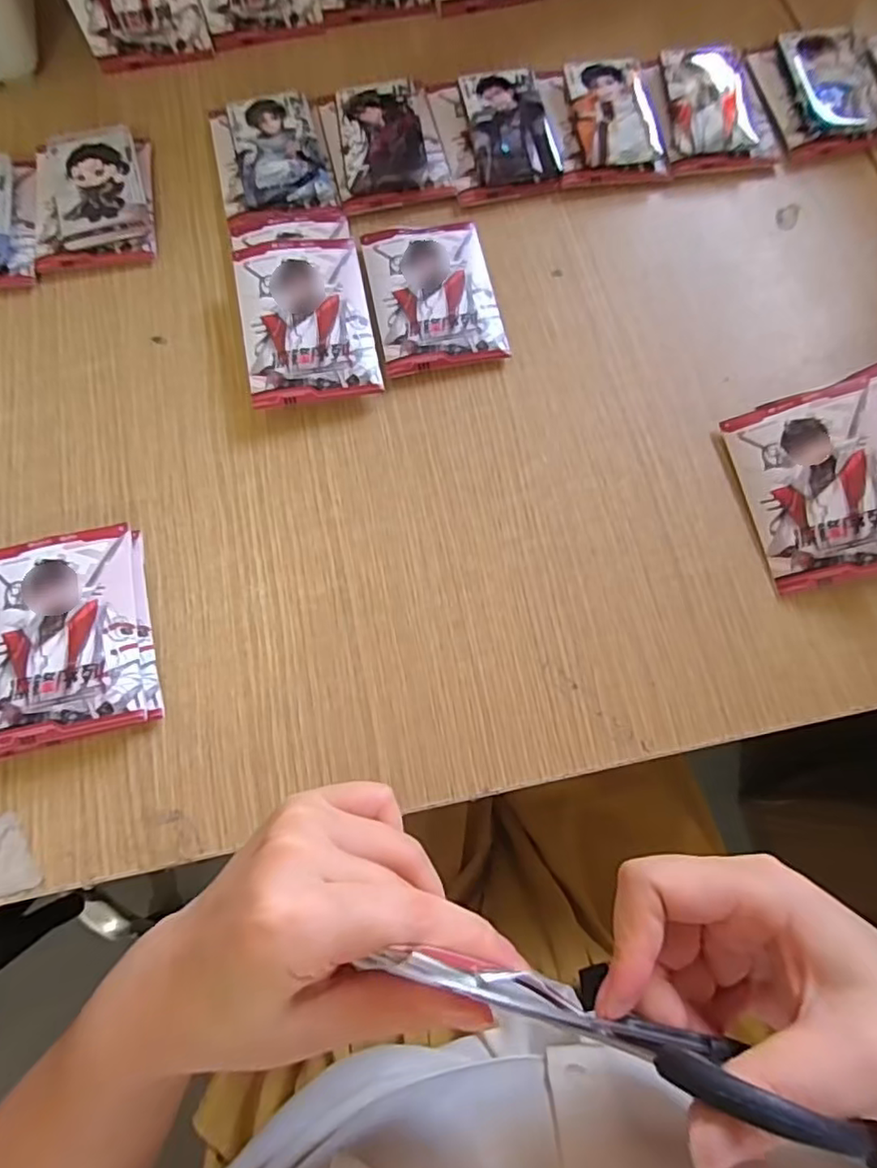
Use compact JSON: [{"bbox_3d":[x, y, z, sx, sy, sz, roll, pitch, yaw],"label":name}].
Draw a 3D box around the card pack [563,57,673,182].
[{"bbox_3d":[0.116,-0.304,0.390,0.055,0.019,0.086,-7,74,-2],"label":"card pack"}]

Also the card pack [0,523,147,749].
[{"bbox_3d":[-0.185,0.023,0.290,0.070,0.007,0.099,-12,74,-6],"label":"card pack"}]

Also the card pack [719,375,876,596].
[{"bbox_3d":[0.201,-0.052,0.309,0.073,0.006,0.100,-17,75,19],"label":"card pack"}]

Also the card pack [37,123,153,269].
[{"bbox_3d":[-0.220,-0.246,0.375,0.072,0.021,0.095,-9,74,-2],"label":"card pack"}]

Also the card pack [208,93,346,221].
[{"bbox_3d":[-0.106,-0.273,0.383,0.071,0.018,0.093,-14,74,-4],"label":"card pack"}]

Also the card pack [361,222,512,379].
[{"bbox_3d":[-0.003,-0.174,0.357,0.073,0.011,0.099,-10,74,-3],"label":"card pack"}]

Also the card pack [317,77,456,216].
[{"bbox_3d":[-0.034,-0.287,0.385,0.072,0.018,0.093,-12,74,-3],"label":"card pack"}]

